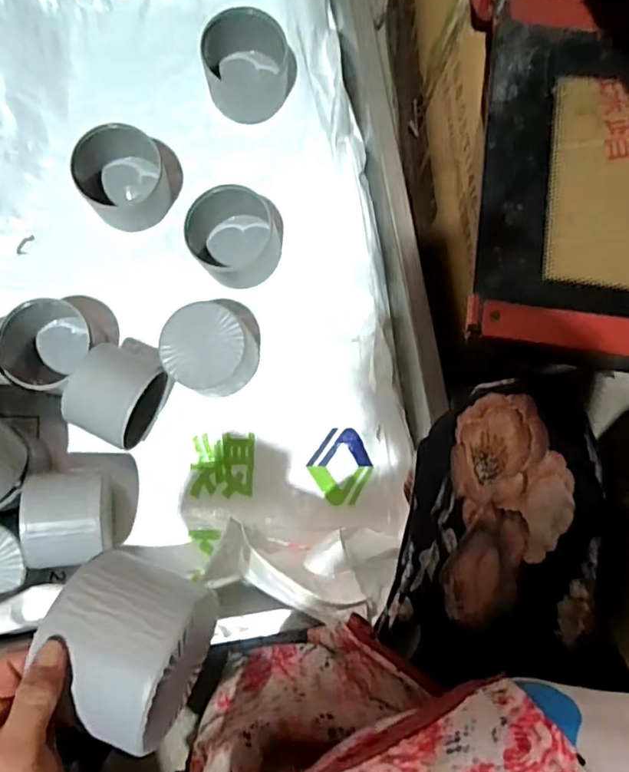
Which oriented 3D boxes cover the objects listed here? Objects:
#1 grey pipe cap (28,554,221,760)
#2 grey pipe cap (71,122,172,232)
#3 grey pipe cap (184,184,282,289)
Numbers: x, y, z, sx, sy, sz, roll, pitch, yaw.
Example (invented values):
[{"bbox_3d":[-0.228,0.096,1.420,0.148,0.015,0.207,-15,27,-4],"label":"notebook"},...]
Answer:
[{"bbox_3d":[-0.119,0.162,0.381,0.091,0.078,0.097,21,83,4],"label":"grey pipe cap"},{"bbox_3d":[-0.245,-0.264,0.741,0.099,0.084,0.101,0,82,1],"label":"grey pipe cap"},{"bbox_3d":[-0.098,-0.183,0.737,0.106,0.089,0.100,0,82,1],"label":"grey pipe cap"}]

